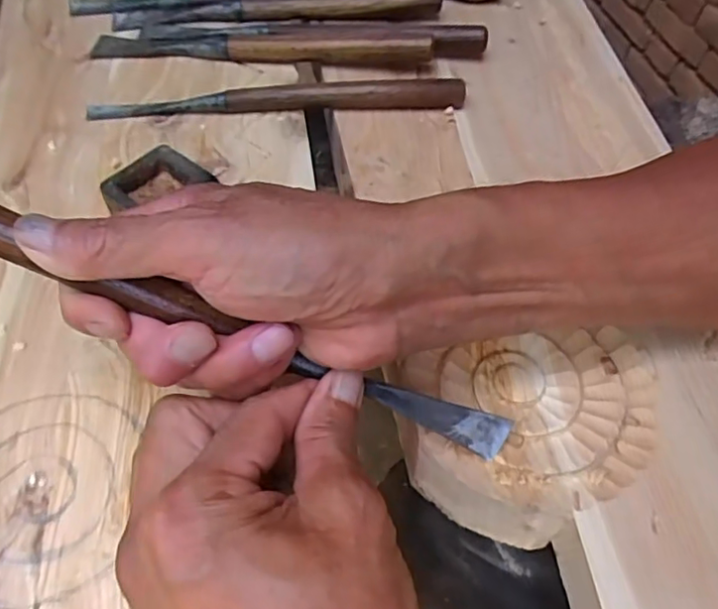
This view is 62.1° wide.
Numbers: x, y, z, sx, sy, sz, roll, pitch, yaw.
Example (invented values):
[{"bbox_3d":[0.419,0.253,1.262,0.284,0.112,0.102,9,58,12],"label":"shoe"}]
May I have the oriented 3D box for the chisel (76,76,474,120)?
[{"bbox_3d":[-0.055,-0.138,0.397,0.247,0.021,0.014,-1,54,-1],"label":"chisel"}]

